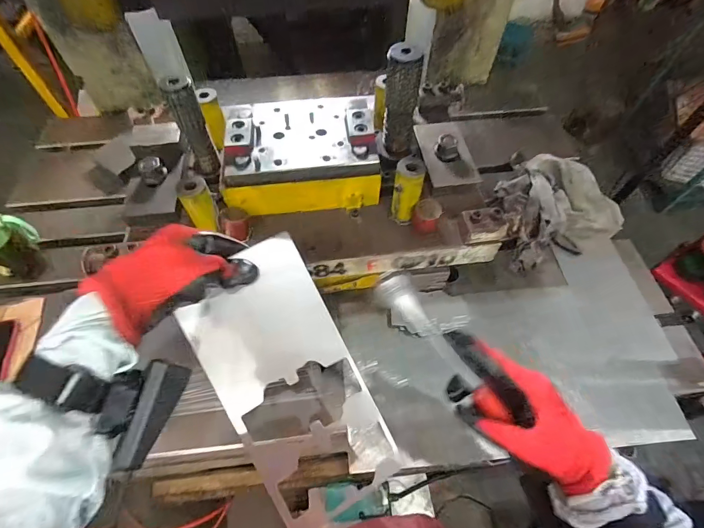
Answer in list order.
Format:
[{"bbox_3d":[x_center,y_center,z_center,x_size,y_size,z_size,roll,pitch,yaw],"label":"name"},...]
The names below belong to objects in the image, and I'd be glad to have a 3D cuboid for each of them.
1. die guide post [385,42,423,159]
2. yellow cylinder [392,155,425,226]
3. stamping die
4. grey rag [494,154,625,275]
[{"bbox_3d":[0.072,-0.228,0.534,0.048,0.158,0.041,3,58,2],"label":"die guide post"},{"bbox_3d":[0.082,-0.107,0.543,0.040,0.093,0.046,14,59,9],"label":"yellow cylinder"},{"bbox_3d":[-0.078,-0.176,0.577,0.228,0.082,0.180,-7,58,-4],"label":"stamping die"},{"bbox_3d":[0.380,-0.118,0.720,0.243,0.076,0.213,-18,59,-10],"label":"grey rag"}]

